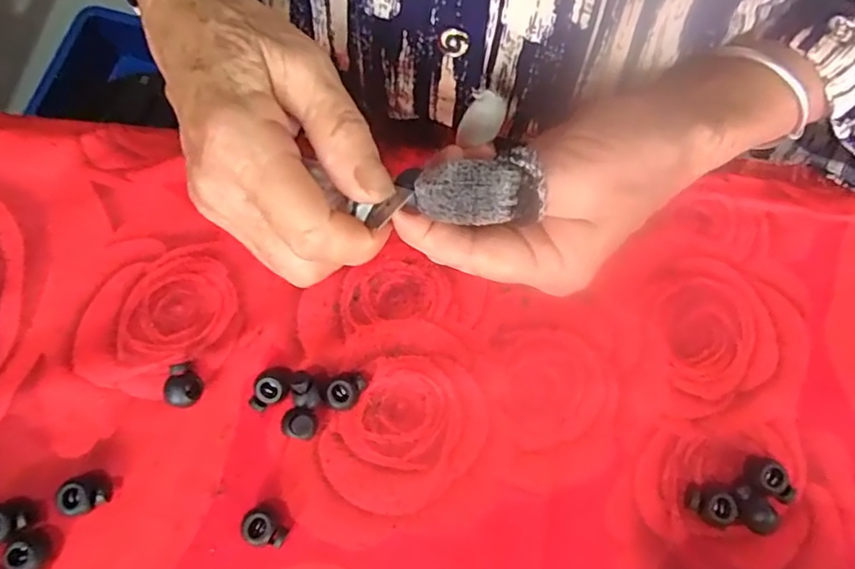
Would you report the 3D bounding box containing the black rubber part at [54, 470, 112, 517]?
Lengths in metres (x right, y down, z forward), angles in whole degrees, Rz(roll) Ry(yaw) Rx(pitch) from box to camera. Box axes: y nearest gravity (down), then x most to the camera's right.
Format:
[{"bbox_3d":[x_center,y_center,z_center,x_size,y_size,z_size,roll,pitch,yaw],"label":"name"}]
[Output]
[{"bbox_3d":[-0.141,0.086,0.233,0.018,0.011,0.015,-26,75,-8],"label":"black rubber part"}]

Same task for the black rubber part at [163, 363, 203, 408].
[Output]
[{"bbox_3d":[-0.104,0.044,0.245,0.014,0.012,0.018,8,73,2],"label":"black rubber part"}]

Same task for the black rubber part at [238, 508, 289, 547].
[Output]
[{"bbox_3d":[-0.068,0.103,0.235,0.019,0.011,0.012,29,75,8],"label":"black rubber part"}]

